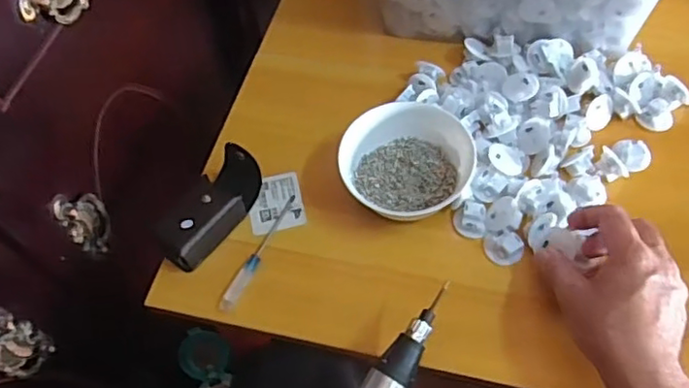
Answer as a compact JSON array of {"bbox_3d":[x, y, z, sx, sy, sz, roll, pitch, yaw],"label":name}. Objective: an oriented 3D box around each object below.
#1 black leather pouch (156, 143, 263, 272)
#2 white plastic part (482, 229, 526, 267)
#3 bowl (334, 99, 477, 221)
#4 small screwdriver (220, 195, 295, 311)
[{"bbox_3d":[-0.121,0.010,0.551,0.051,0.045,0.109,33,65,22],"label":"black leather pouch"},{"bbox_3d":[0.136,0.045,0.533,0.030,0.015,0.028,-2,57,3],"label":"white plastic part"},{"bbox_3d":[0.056,-0.027,0.566,0.117,0.053,0.105,-5,57,1],"label":"bowl"},{"bbox_3d":[-0.075,0.049,0.550,0.015,0.008,0.124,18,60,15],"label":"small screwdriver"}]

